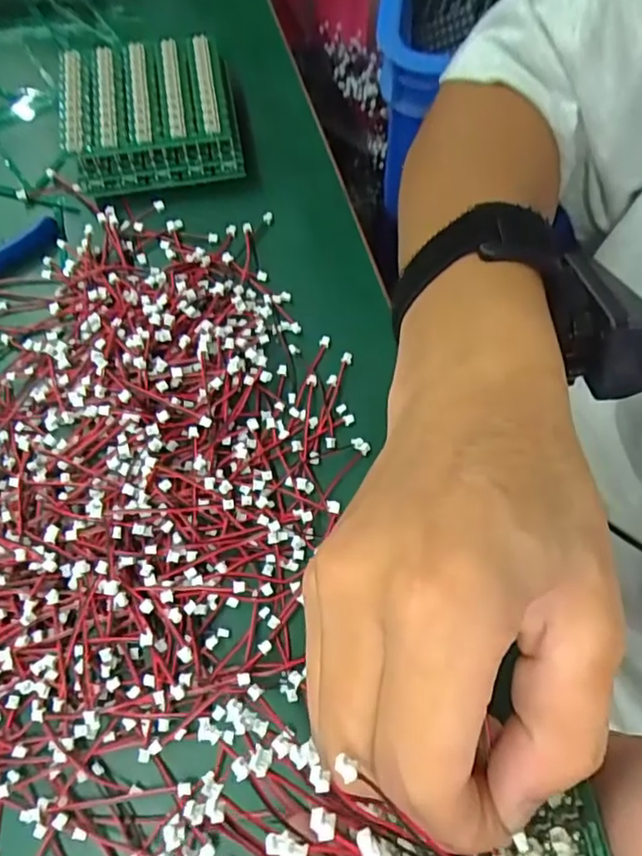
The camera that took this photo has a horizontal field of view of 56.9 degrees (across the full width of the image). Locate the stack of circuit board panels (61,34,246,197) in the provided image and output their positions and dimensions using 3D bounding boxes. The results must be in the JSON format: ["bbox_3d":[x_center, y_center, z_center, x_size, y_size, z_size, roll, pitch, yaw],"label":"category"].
[{"bbox_3d":[-0.093,-0.173,0.327,0.088,0.030,0.080,-10,69,-4],"label":"stack of circuit board panels"}]

